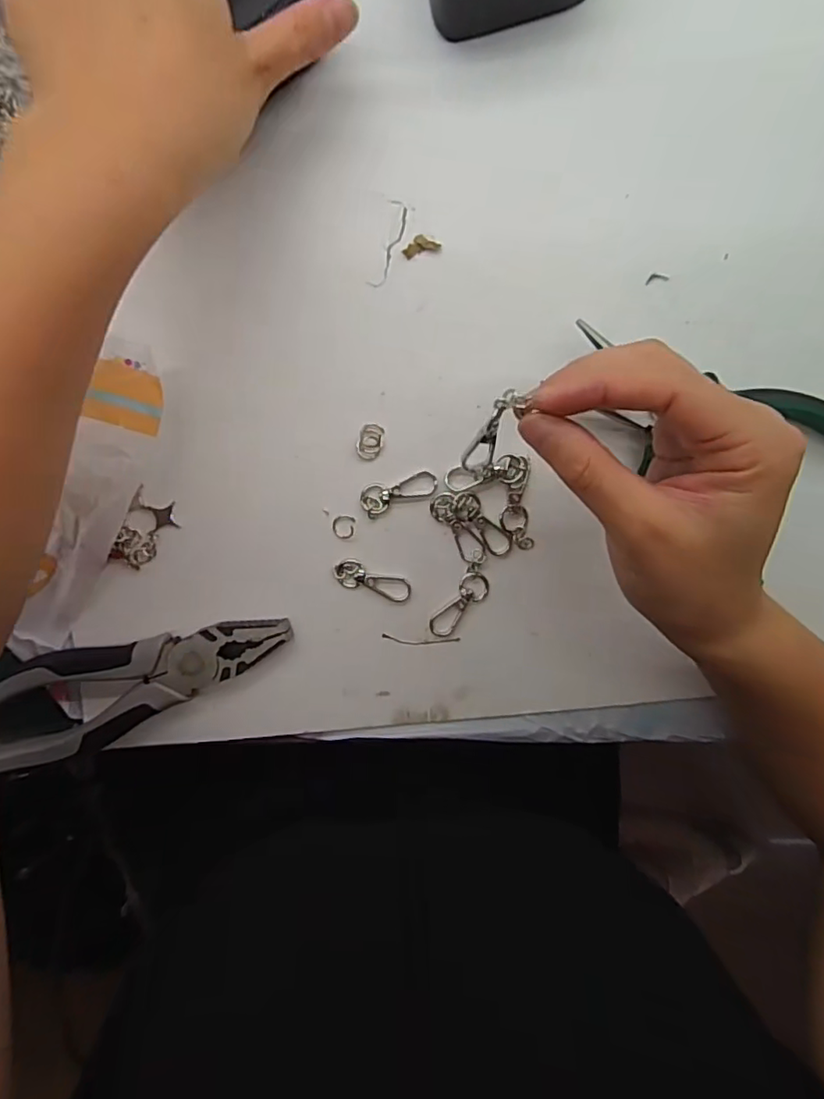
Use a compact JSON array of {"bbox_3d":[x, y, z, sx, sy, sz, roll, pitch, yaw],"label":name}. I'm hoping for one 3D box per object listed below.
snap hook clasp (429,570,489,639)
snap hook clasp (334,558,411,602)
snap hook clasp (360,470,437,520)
[{"bbox_3d":[0.026,0.031,0.307,0.017,0.004,0.041,35,96,-6],"label":"snap hook clasp"},{"bbox_3d":[-0.021,0.017,0.305,0.041,0.004,0.015,17,98,-3],"label":"snap hook clasp"},{"bbox_3d":[-0.007,-0.031,0.299,0.041,0.004,0.017,-24,98,3],"label":"snap hook clasp"}]

